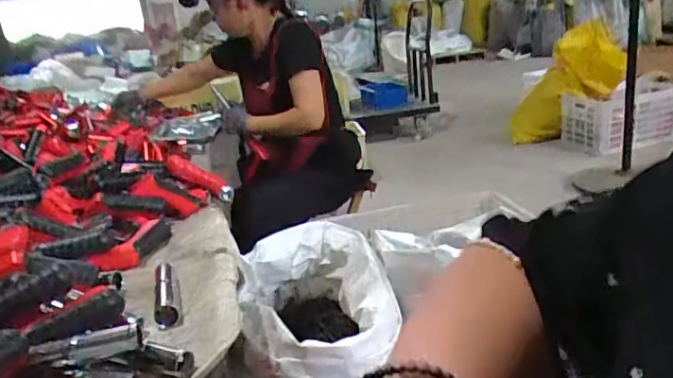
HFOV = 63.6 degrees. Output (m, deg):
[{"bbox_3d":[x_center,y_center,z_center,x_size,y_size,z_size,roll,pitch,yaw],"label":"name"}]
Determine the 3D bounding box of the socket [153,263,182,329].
[{"bbox_3d":[-0.209,0.121,0.666,0.029,0.030,0.123,-11,19,-13],"label":"socket"}]

